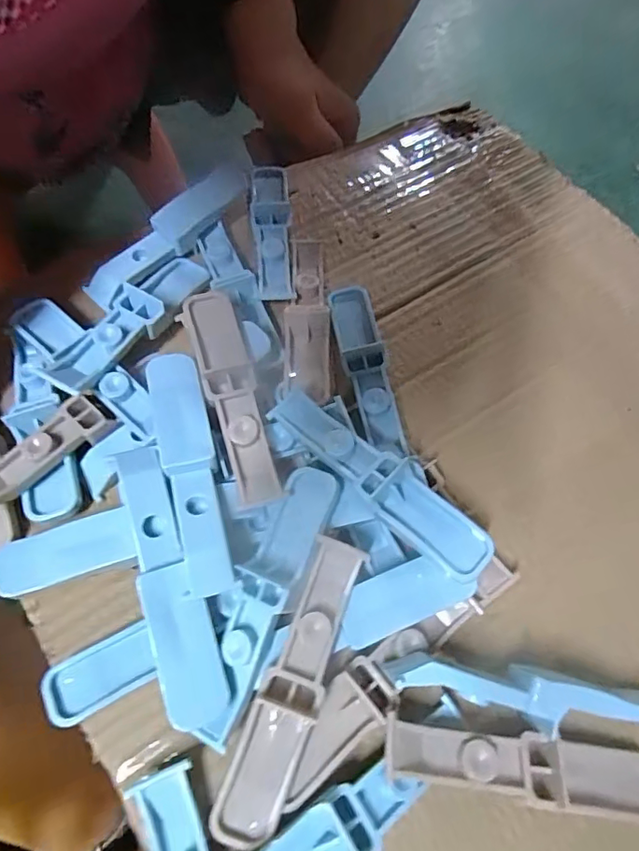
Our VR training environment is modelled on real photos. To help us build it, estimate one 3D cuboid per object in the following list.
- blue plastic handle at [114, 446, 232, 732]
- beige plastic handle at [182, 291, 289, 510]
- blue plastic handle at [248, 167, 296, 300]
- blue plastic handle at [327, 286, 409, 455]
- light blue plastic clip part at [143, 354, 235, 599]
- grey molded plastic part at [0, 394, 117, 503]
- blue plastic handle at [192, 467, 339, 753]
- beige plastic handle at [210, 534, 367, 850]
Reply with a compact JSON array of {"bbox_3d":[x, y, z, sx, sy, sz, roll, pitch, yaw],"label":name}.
[{"bbox_3d":[-0.054,0.053,0.183,0.020,0.007,0.097,-13,71,-25],"label":"blue plastic handle"},{"bbox_3d":[-0.036,-0.014,0.215,0.021,0.009,0.097,-16,66,-10],"label":"beige plastic handle"},{"bbox_3d":[-0.026,-0.104,0.276,0.021,0.010,0.093,-4,64,-5],"label":"blue plastic handle"},{"bbox_3d":[0.021,-0.028,0.245,0.020,0.014,0.092,-7,64,-6],"label":"blue plastic handle"},{"bbox_3d":[-0.050,0.015,0.199,0.020,0.008,0.098,-13,65,-9],"label":"light blue plastic clip part"},{"bbox_3d":[-0.113,0.010,0.208,0.019,0.012,0.059,40,69,16],"label":"grey molded plastic part"},{"bbox_3d":[-0.020,0.061,0.189,0.022,0.018,0.097,24,65,9],"label":"blue plastic handle"},{"bbox_3d":[-0.009,0.088,0.177,0.021,0.010,0.098,20,77,7],"label":"beige plastic handle"}]

